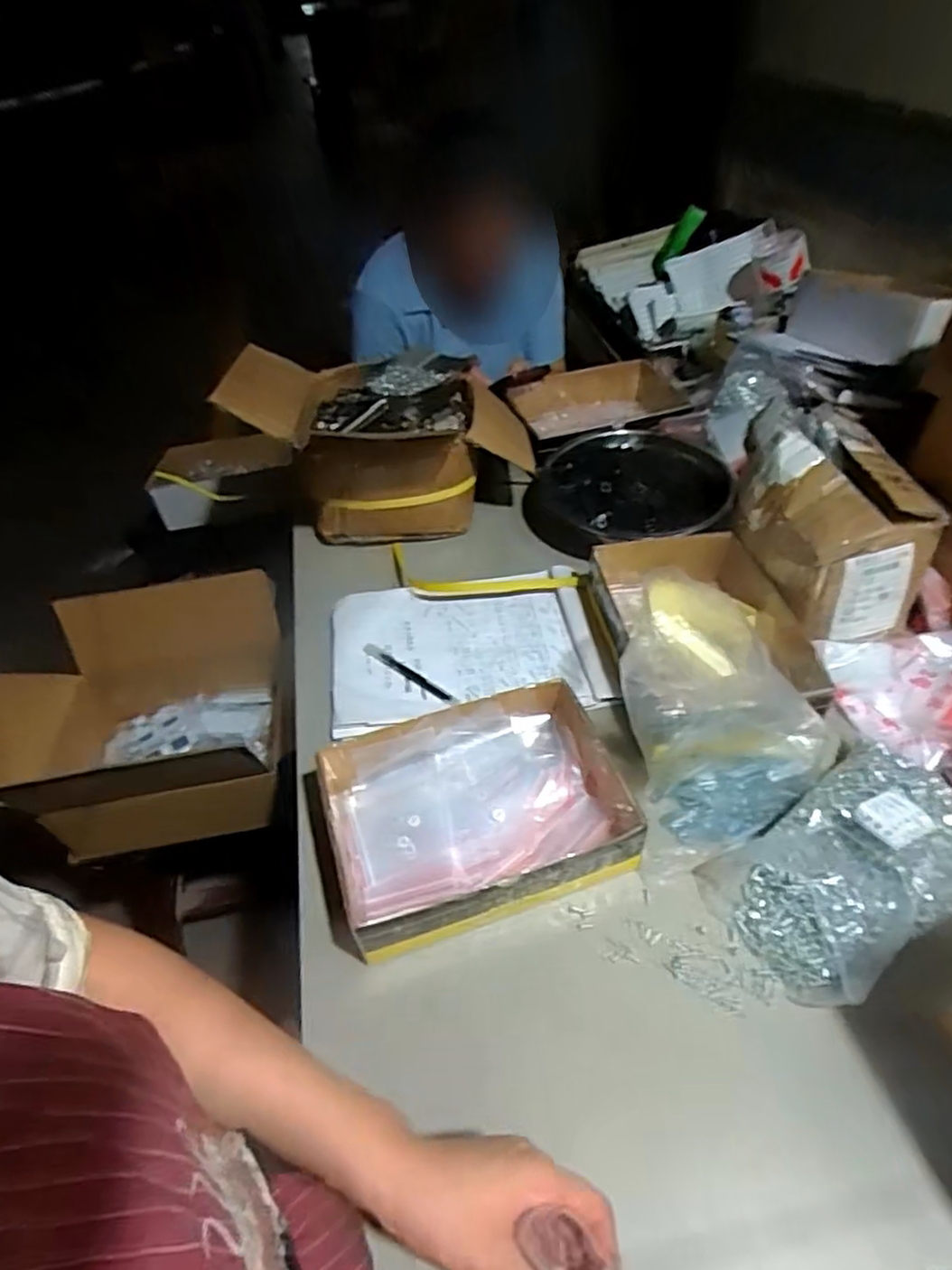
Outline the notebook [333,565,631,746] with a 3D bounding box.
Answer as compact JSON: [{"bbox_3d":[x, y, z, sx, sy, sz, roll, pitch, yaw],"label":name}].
[{"bbox_3d":[-0.016,0.011,0.788,0.295,0.021,0.204,-8,46,-3],"label":"notebook"}]

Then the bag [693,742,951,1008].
[{"bbox_3d":[0.314,0.180,0.553,0.221,0.070,0.141,-26,49,-19],"label":"bag"}]

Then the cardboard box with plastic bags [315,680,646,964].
[{"bbox_3d":[0.002,0.157,0.619,0.259,0.070,0.184,-18,47,-12],"label":"cardboard box with plastic bags"}]

